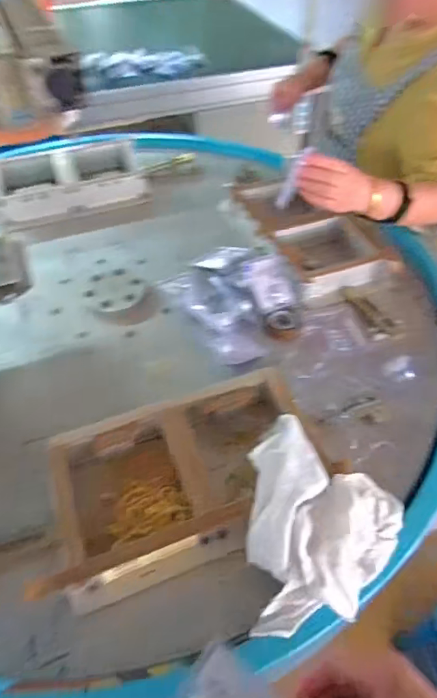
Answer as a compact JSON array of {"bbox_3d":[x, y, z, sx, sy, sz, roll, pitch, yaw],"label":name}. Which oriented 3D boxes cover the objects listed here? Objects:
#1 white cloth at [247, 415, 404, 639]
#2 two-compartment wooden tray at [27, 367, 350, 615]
[{"bbox_3d":[0.128,0.192,0.546,0.183,0.094,0.236,2,50,2],"label":"white cloth"},{"bbox_3d":[-0.045,0.163,0.606,0.380,0.075,0.204,-18,52,-14],"label":"two-compartment wooden tray"}]

